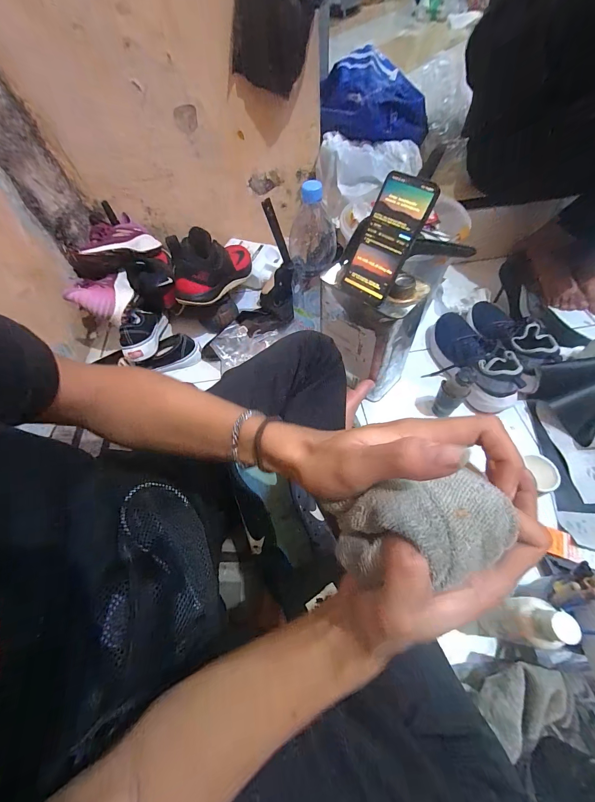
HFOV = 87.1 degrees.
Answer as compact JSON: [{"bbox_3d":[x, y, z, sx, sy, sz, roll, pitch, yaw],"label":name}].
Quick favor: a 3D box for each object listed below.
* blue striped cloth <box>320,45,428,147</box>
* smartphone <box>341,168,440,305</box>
[{"bbox_3d":[0.172,-0.691,0.715,0.250,0.106,0.201,4,58,7],"label":"blue striped cloth"},{"bbox_3d":[0.129,-0.231,0.460,0.078,0.170,0.013,40,32,25],"label":"smartphone"}]

